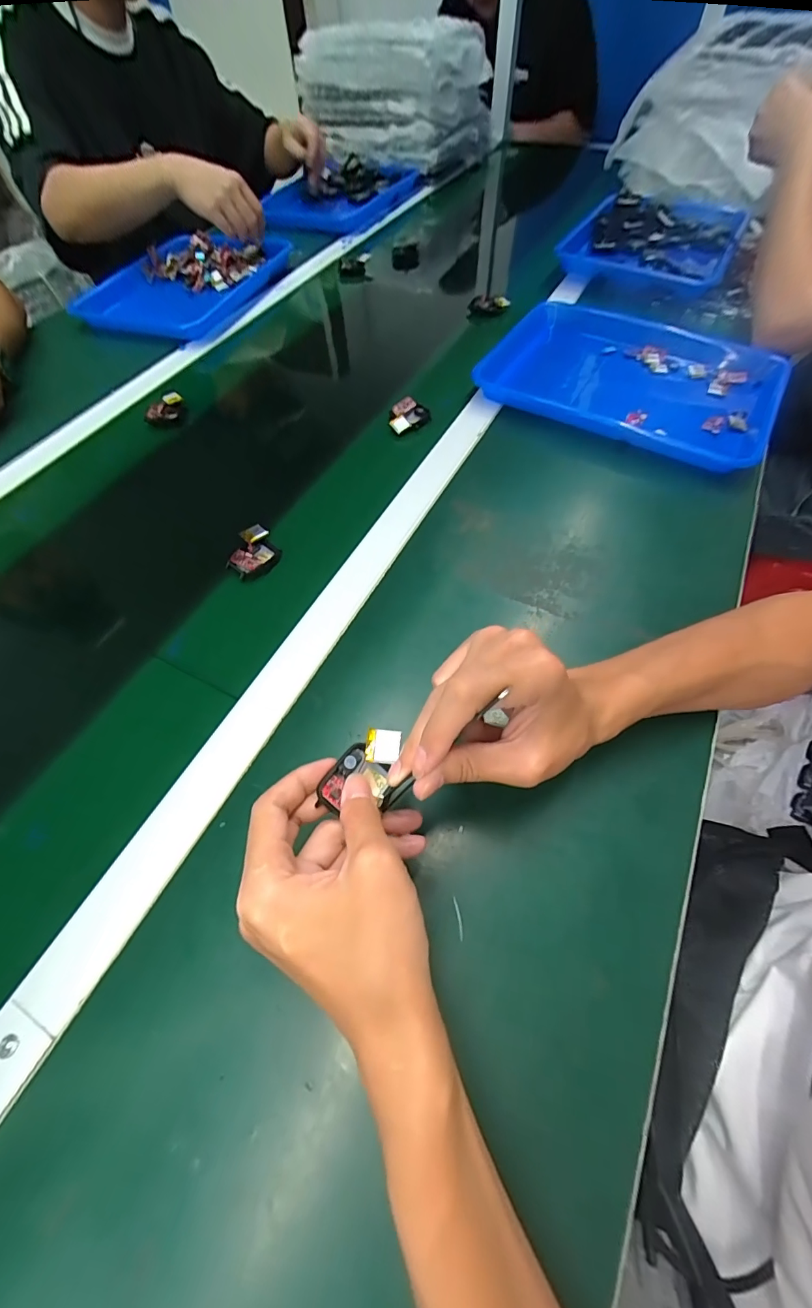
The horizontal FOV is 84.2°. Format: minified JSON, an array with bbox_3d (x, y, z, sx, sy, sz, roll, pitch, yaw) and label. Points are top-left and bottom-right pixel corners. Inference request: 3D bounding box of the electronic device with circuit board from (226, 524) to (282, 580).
[{"bbox_3d":[-0.150,-0.100,0.438,0.043,0.017,0.051,38,67,22],"label":"electronic device with circuit board"}]

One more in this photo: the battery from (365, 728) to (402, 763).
[{"bbox_3d":[-0.014,0.056,0.273,0.021,0.005,0.020,6,75,4],"label":"battery"}]

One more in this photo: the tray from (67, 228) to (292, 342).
[{"bbox_3d":[-0.371,-0.628,0.756,0.240,0.030,0.326,14,60,10],"label":"tray"}]

